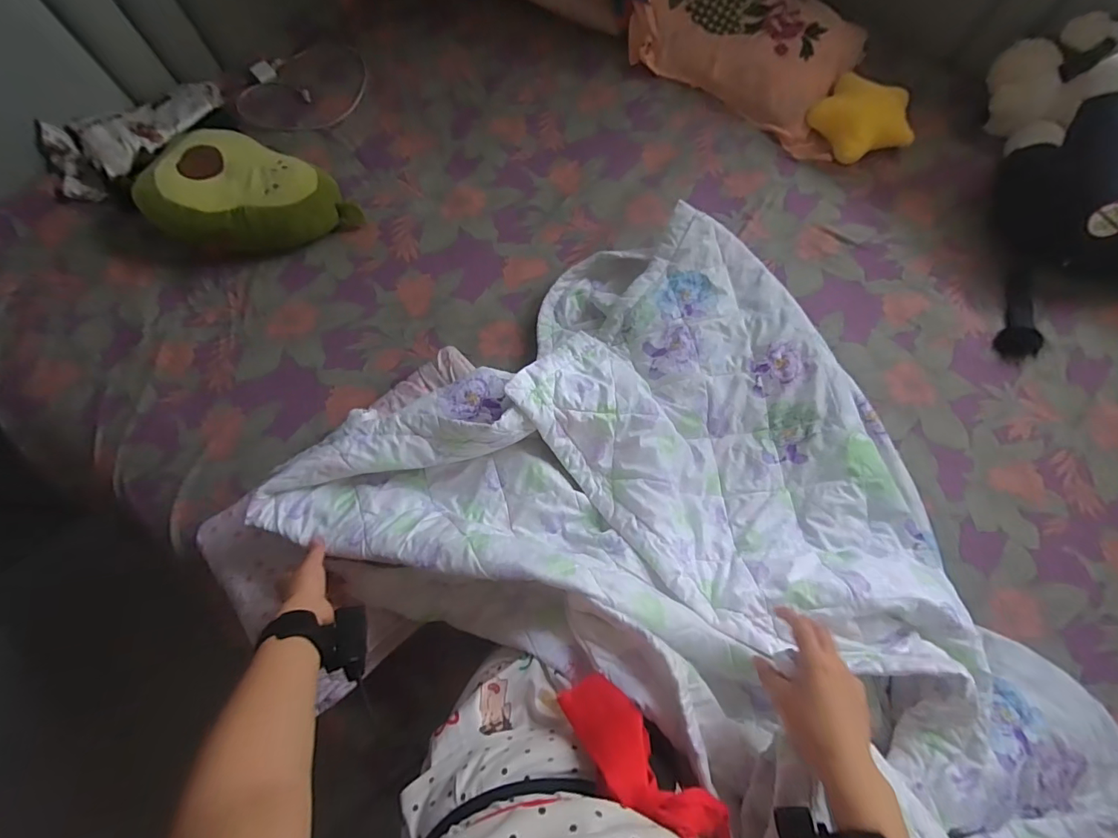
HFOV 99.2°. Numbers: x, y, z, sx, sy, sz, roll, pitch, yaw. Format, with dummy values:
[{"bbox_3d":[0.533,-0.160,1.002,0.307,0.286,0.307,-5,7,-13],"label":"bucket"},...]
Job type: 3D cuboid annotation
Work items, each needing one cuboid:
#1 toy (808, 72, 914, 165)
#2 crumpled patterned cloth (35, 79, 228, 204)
[{"bbox_3d":[0.645,-0.633,1.005,0.197,0.094,0.175,44,76,12],"label":"toy"},{"bbox_3d":[-0.844,-0.568,0.958,0.359,0.083,0.138,-43,77,-13],"label":"crumpled patterned cloth"}]

